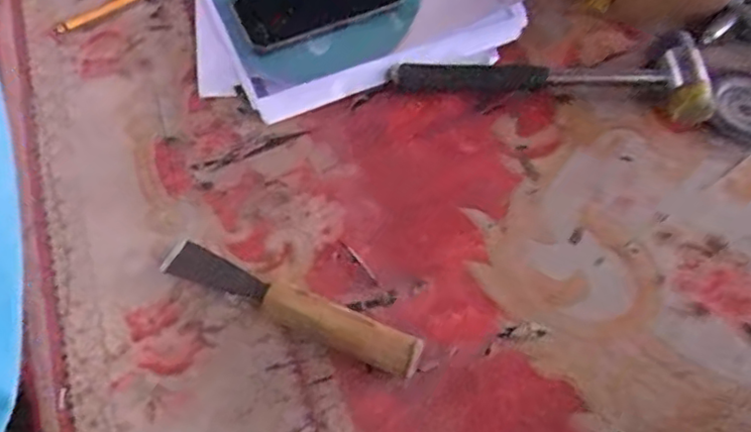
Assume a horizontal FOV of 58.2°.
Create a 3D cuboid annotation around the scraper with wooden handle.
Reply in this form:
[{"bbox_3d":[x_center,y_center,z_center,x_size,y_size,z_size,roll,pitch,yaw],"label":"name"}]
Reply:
[{"bbox_3d":[-0.066,0.069,0.515,0.211,0.020,0.031,22,61,12],"label":"scraper with wooden handle"}]

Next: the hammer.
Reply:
[{"bbox_3d":[0.167,-0.147,0.651,0.298,0.040,0.087,7,59,4],"label":"hammer"}]

